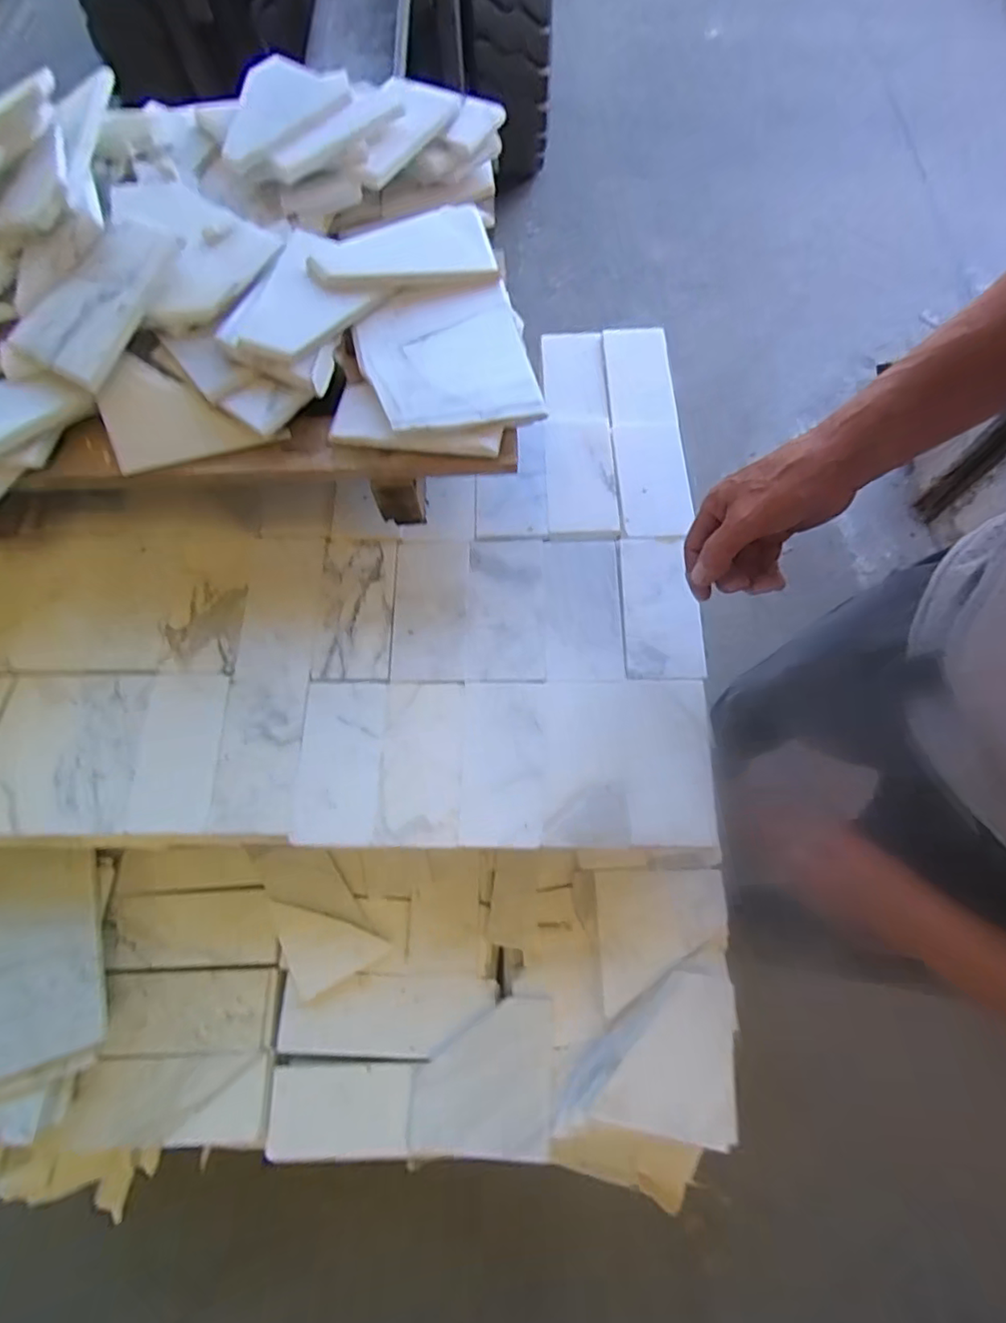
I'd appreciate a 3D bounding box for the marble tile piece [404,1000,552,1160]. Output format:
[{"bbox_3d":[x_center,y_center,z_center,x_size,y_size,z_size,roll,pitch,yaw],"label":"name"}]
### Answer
[{"bbox_3d":[-0.021,0.412,0.581,0.136,0.011,0.132,1,69,3],"label":"marble tile piece"}]

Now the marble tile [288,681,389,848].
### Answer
[{"bbox_3d":[-0.152,0.091,0.540,0.077,0.007,0.152,0,69,2],"label":"marble tile"}]

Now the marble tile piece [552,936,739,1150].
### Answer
[{"bbox_3d":[0.145,0.368,0.576,0.168,0.032,0.163,3,69,4],"label":"marble tile piece"}]

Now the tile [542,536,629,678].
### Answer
[{"bbox_3d":[0.078,-0.054,0.576,0.075,0.006,0.150,-1,69,2],"label":"tile"}]

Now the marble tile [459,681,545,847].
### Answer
[{"bbox_3d":[-0.001,0.090,0.529,0.074,0.004,0.148,1,69,3],"label":"marble tile"}]

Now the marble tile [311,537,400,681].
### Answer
[{"bbox_3d":[-0.148,-0.055,0.583,0.076,0.005,0.152,0,69,3],"label":"marble tile"}]

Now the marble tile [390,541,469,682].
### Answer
[{"bbox_3d":[-0.073,-0.053,0.584,0.074,0.007,0.150,0,69,2],"label":"marble tile"}]

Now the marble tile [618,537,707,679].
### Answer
[{"bbox_3d":[0.153,-0.057,0.572,0.071,0.010,0.151,-2,69,2],"label":"marble tile"}]

